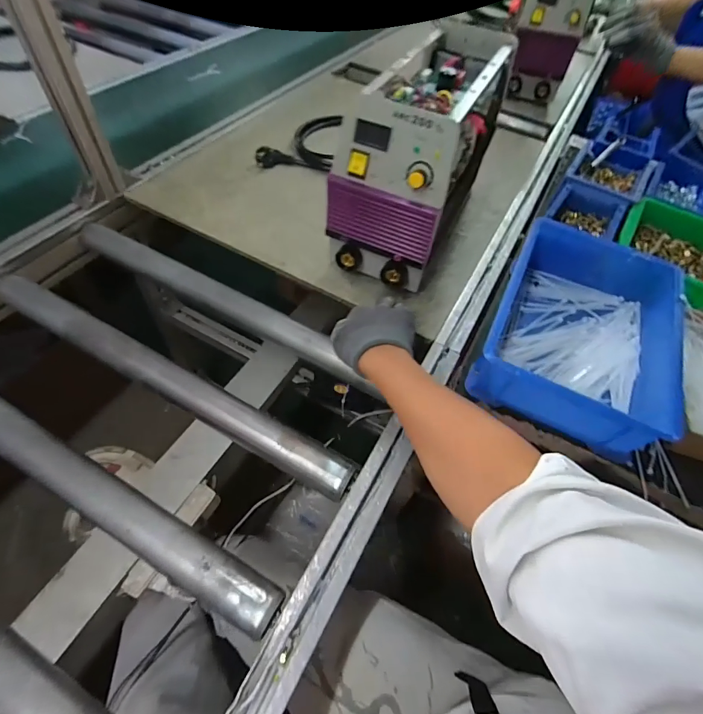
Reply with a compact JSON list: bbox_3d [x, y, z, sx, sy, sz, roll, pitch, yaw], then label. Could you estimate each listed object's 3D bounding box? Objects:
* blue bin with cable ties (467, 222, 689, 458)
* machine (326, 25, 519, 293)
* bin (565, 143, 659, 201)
[{"bbox_3d":[0.299,-0.030,0.528,0.216,0.097,0.288,25,57,12],"label":"blue bin with cable ties"},{"bbox_3d":[0.106,-0.297,0.606,0.142,0.241,0.338,23,56,11],"label":"machine"},{"bbox_3d":[0.465,-0.327,0.728,0.129,0.059,0.192,33,59,17],"label":"bin"}]

